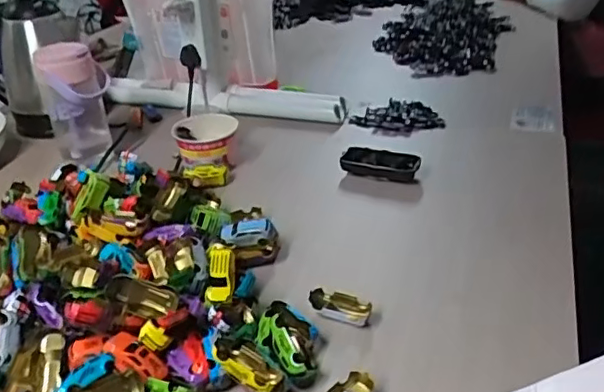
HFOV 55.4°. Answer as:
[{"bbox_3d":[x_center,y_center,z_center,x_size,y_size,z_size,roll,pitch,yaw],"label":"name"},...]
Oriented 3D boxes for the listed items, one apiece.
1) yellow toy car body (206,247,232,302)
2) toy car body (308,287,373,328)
[{"bbox_3d":[-0.083,0.078,0.581,0.025,0.013,0.058,-3,57,2],"label":"yellow toy car body"},{"bbox_3d":[0.038,0.112,0.584,0.063,0.016,0.029,8,33,20],"label":"toy car body"}]

